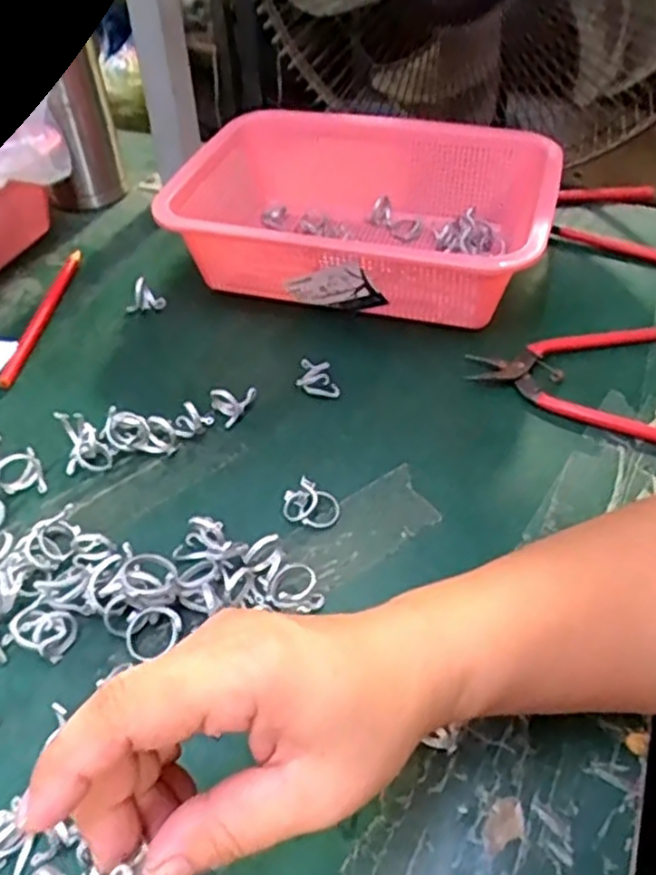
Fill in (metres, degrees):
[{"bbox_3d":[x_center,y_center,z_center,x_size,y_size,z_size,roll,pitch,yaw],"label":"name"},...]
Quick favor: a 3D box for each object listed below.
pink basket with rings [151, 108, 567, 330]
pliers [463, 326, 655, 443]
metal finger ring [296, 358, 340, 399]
[{"bbox_3d":[0.026,-0.161,0.521,0.267,0.080,0.176,12,47,14],"label":"pink basket with rings"},{"bbox_3d":[0.175,-0.048,0.446,0.147,0.009,0.105,20,49,20],"label":"pliers"},{"bbox_3d":[-0.007,-0.039,0.441,0.027,0.021,0.014,7,46,9],"label":"metal finger ring"}]

